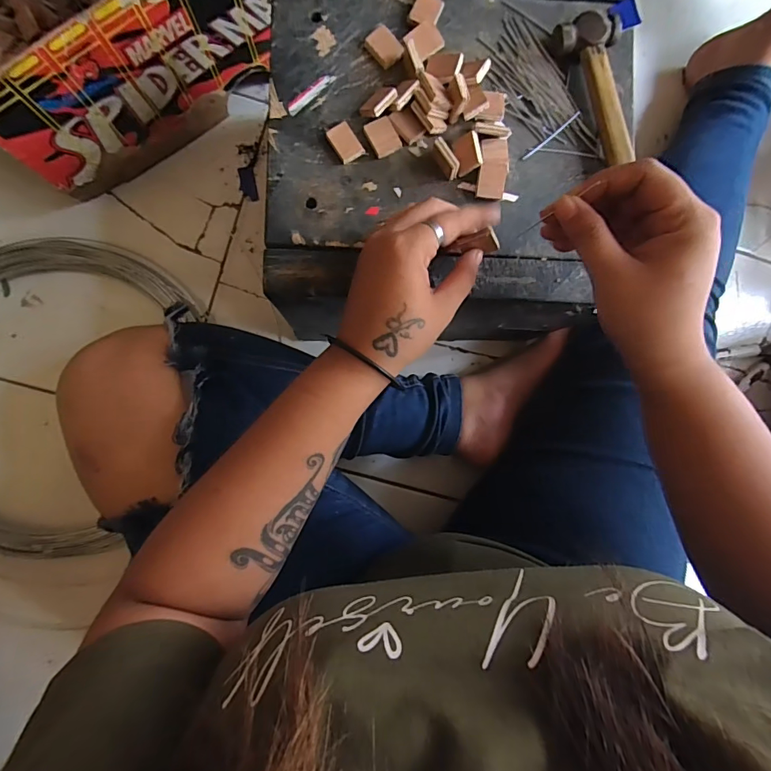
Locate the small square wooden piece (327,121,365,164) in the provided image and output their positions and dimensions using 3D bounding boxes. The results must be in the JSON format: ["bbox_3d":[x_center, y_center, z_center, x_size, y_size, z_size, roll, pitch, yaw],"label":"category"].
[{"bbox_3d":[-0.029,-0.176,0.311,0.018,0.005,0.027,-33,90,-5],"label":"small square wooden piece"}]

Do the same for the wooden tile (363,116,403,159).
[{"bbox_3d":[-0.002,-0.181,0.312,0.020,0.005,0.024,-29,90,-5],"label":"wooden tile"}]

